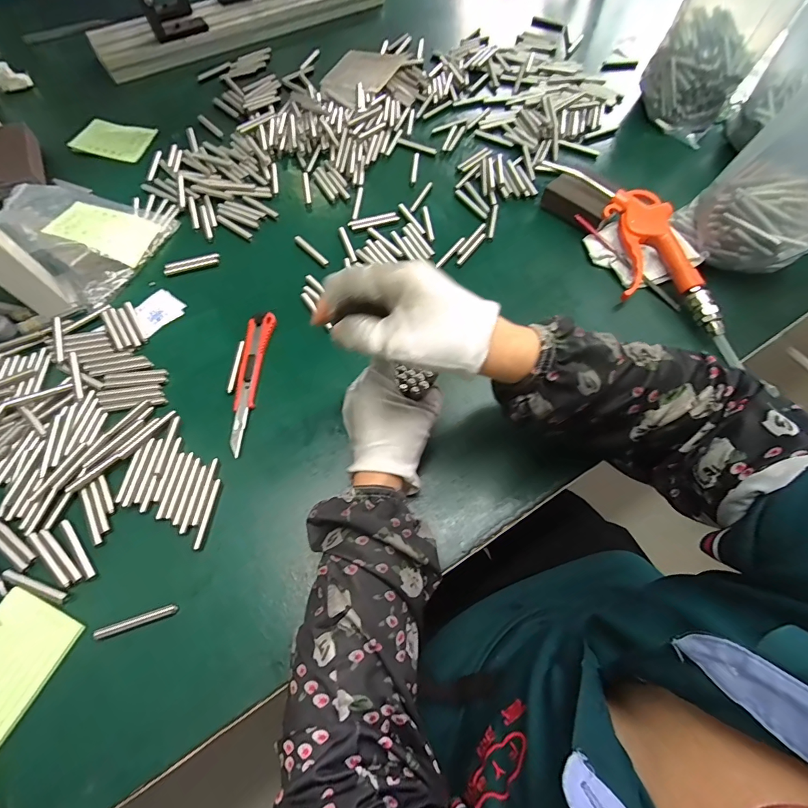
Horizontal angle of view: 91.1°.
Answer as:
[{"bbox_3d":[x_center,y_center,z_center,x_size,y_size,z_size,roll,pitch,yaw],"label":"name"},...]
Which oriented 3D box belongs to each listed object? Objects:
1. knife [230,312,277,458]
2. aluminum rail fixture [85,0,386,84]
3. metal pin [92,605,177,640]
[{"bbox_3d":[-0.151,-0.024,0.391,0.026,0.010,0.150,2,65,1],"label":"knife"},{"bbox_3d":[-0.258,-0.659,0.627,0.476,0.094,0.114,-33,70,-14],"label":"aluminum rail fixture"},{"bbox_3d":[-0.205,0.166,0.304,0.057,0.007,0.008,-16,66,-8],"label":"metal pin"}]

